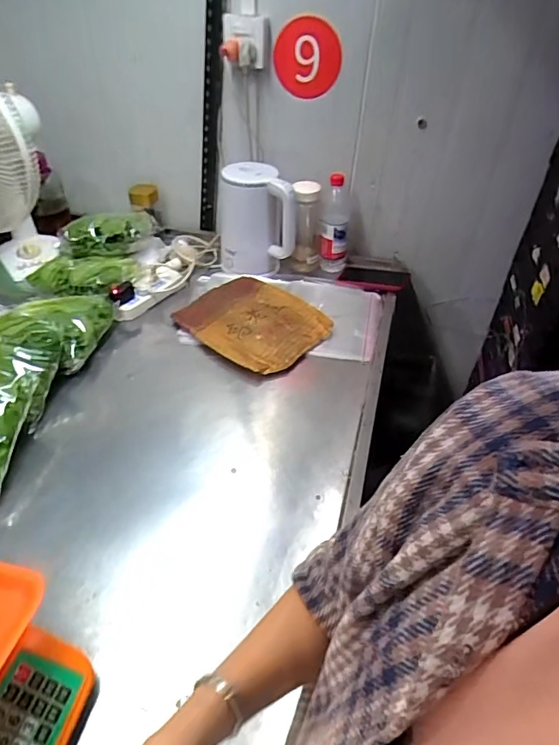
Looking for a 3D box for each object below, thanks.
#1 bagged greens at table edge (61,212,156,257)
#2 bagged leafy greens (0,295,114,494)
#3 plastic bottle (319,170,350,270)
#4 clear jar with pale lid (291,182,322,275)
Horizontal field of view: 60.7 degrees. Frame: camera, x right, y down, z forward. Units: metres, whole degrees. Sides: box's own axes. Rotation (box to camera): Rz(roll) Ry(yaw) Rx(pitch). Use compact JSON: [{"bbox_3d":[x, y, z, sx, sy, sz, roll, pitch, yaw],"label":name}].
[{"bbox_3d":[-0.388,-0.320,1.087,0.217,0.069,0.117,-13,42,-18],"label":"bagged greens at table edge"},{"bbox_3d":[-0.461,0.002,0.811,0.189,0.123,0.437,7,40,5],"label":"bagged leafy greens"},{"bbox_3d":[0.132,-0.348,1.124,0.072,0.217,0.062,7,40,5],"label":"plastic bottle"},{"bbox_3d":[0.065,-0.333,1.114,0.065,0.210,0.069,7,40,5],"label":"clear jar with pale lid"}]

